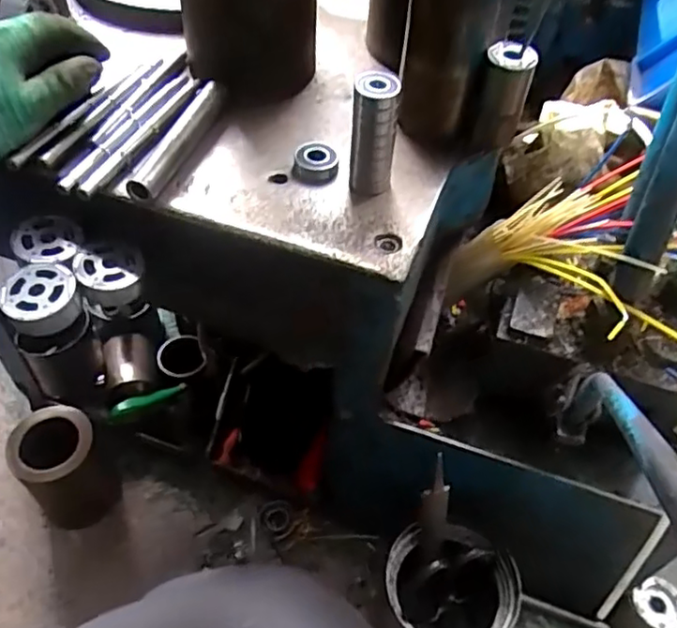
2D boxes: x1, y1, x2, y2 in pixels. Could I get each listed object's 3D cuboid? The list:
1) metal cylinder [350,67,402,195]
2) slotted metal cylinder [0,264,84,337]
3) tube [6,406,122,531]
[{"bbox_3d":[0.025,-0.127,0.460,0.031,0.086,0.027,6,51,1],"label":"metal cylinder"},{"bbox_3d":[-0.218,-0.010,0.471,0.051,0.026,0.048,2,51,-3],"label":"slotted metal cylinder"},{"bbox_3d":[-0.310,0.177,0.728,0.094,0.135,0.092,2,51,-3],"label":"tube"}]

